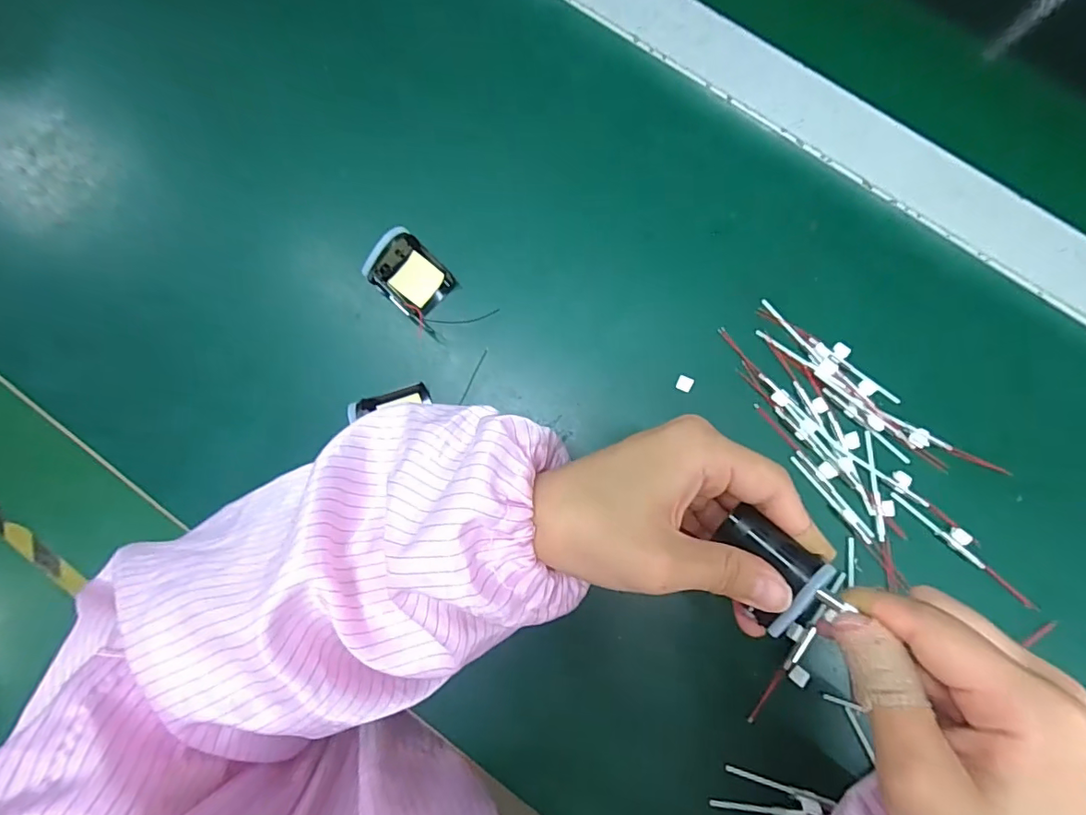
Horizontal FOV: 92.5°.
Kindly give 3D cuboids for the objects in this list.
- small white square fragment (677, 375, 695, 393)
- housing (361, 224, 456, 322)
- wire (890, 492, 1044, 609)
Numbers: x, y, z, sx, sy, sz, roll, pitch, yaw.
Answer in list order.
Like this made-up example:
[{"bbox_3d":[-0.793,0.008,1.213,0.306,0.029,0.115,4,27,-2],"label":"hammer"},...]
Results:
[{"bbox_3d":[0.082,-0.014,0.300,0.009,0.004,0.009,24,83,4],"label":"small white square fragment"},{"bbox_3d":[-0.079,-0.078,0.303,0.043,0.019,0.037,41,85,6],"label":"housing"},{"bbox_3d":[0.230,0.075,0.283,0.091,0.006,0.010,41,85,6],"label":"wire"}]

